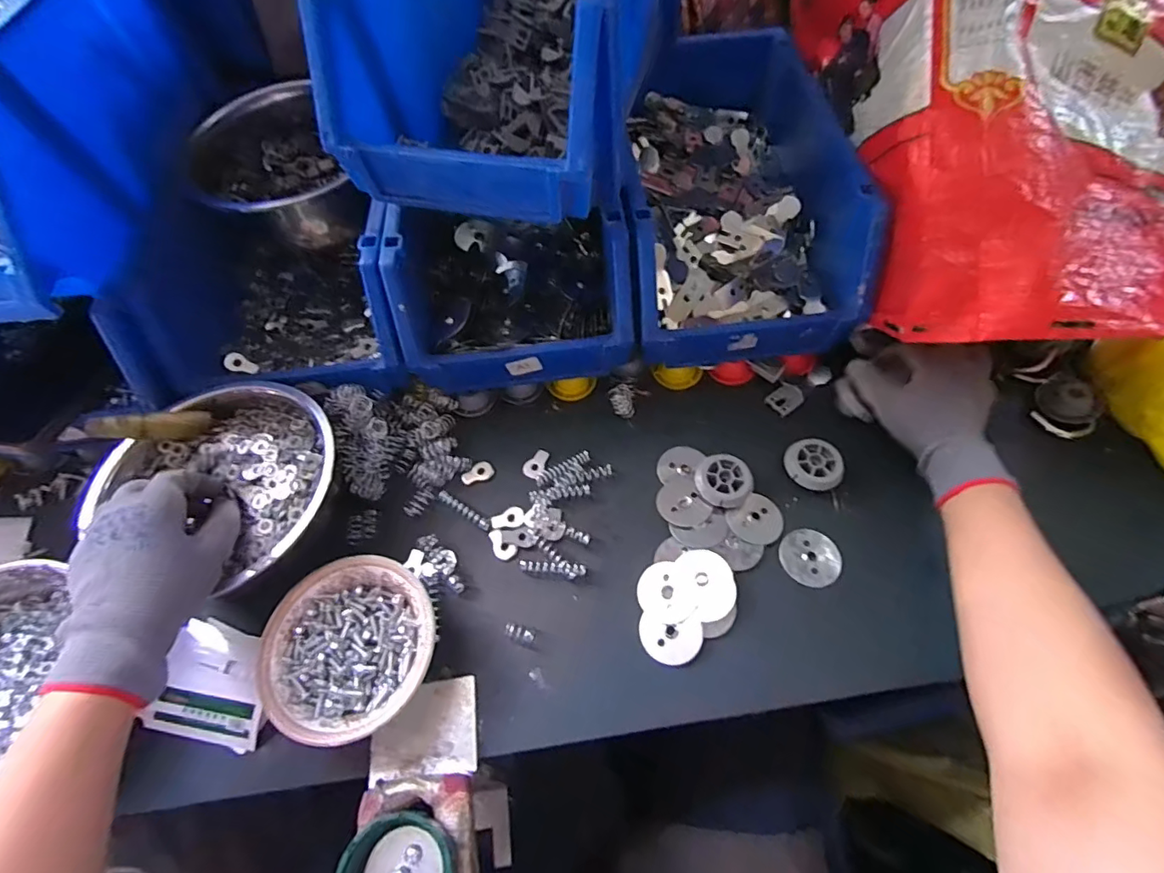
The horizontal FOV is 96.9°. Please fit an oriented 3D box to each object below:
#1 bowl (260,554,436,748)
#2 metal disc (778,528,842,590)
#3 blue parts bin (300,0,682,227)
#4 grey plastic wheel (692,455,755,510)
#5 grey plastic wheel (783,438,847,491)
[{"bbox_3d":[-0.165,0.154,0.384,0.115,0.042,0.122,-2,61,3],"label":"bowl"},{"bbox_3d":[0.185,0.098,0.419,0.046,0.004,0.046,-2,61,3],"label":"metal disc"},{"bbox_3d":[-0.047,-0.324,0.409,0.195,0.133,0.313,13,62,11],"label":"blue parts bin"},{"bbox_3d":[0.122,0.039,0.447,0.047,0.016,0.044,-2,61,3],"label":"grey plastic wheel"},{"bbox_3d":[0.200,0.025,0.448,0.047,0.017,0.042,20,64,14],"label":"grey plastic wheel"}]

